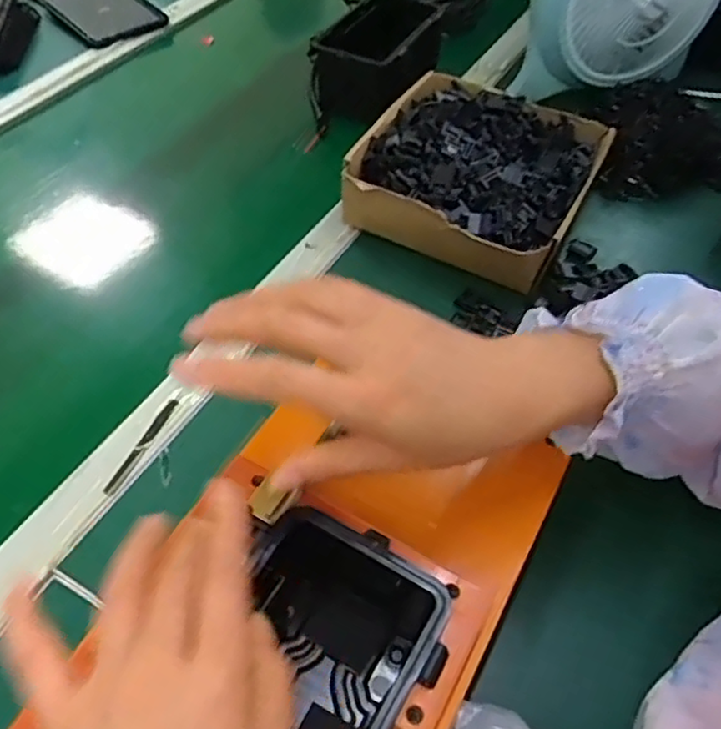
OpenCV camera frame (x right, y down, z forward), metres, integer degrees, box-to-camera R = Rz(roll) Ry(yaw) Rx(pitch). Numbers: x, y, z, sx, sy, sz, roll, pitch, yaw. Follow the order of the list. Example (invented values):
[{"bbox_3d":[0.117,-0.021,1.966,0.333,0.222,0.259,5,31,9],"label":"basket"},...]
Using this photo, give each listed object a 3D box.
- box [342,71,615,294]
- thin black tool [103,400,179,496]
[{"bbox_3d":[0.117,-0.190,0.671,0.213,0.075,0.229,22,55,15],"label":"box"},{"bbox_3d":[-0.164,0.061,0.502,0.008,0.006,0.086,21,53,13],"label":"thin black tool"}]

